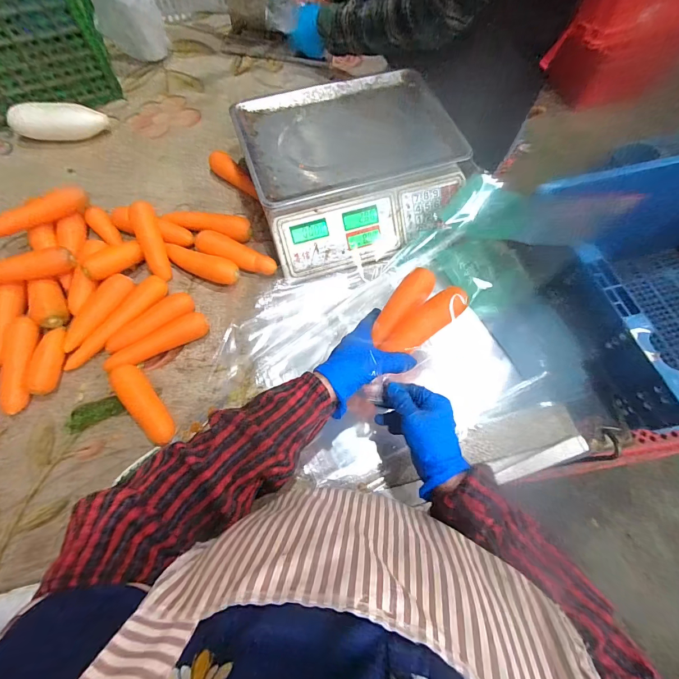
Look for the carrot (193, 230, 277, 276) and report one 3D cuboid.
[{"bbox_3d":[-0.172,-0.139,0.582,0.140,0.034,0.036,22,68,9],"label":"carrot"}]

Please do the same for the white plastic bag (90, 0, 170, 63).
[{"bbox_3d":[-0.427,-0.664,0.699,0.108,0.196,0.090,30,70,12],"label":"white plastic bag"}]

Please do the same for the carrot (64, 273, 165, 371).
[{"bbox_3d":[-0.337,-0.025,0.539,0.036,0.030,0.181,35,71,14],"label":"carrot"}]

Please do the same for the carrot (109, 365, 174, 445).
[{"bbox_3d":[-0.270,0.091,0.488,0.037,0.032,0.128,-36,71,-14],"label":"carrot"}]

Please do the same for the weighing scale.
[{"bbox_3d":[0.025,-0.295,0.597,0.330,0.093,0.330,-18,67,-8],"label":"weighing scale"}]

